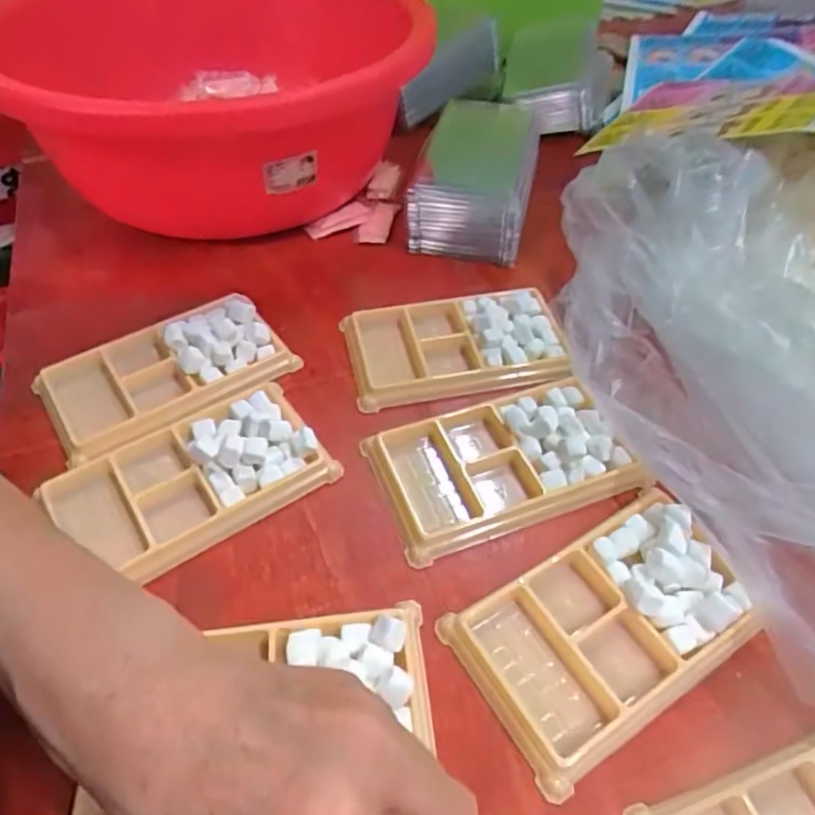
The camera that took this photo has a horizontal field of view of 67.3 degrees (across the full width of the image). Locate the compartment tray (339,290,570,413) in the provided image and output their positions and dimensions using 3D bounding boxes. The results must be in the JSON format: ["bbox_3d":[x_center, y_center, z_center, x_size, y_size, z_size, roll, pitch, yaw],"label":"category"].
[{"bbox_3d":[0.028,-0.038,0.370,0.126,0.015,0.072,-5,50,-5],"label":"compartment tray"}]

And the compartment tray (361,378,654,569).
[{"bbox_3d":[0.049,0.026,0.316,0.124,0.015,0.072,-15,52,-12],"label":"compartment tray"}]

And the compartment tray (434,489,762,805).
[{"bbox_3d":[0.086,0.089,0.262,0.124,0.016,0.074,-26,55,-20],"label":"compartment tray"}]

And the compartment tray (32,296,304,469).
[{"bbox_3d":[-0.141,-0.020,0.359,0.132,0.023,0.079,-25,54,-19],"label":"compartment tray"}]

